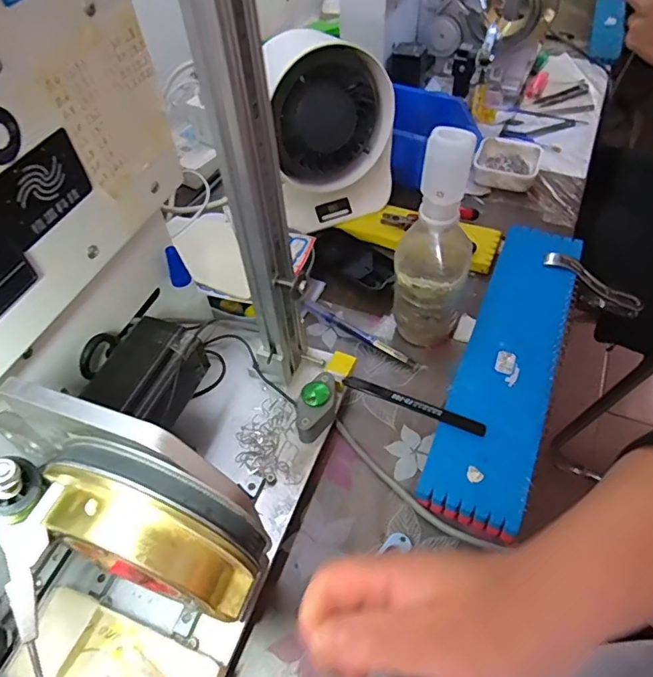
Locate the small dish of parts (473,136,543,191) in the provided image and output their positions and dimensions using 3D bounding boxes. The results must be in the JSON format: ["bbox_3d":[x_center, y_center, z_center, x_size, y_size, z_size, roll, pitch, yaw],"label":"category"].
[{"bbox_3d":[0.235,-0.227,0.666,0.078,0.029,0.084,19,54,17],"label":"small dish of parts"}]

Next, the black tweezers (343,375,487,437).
[{"bbox_3d":[0.075,0.057,0.443,0.125,0.009,0.013,18,54,16],"label":"black tweezers"}]

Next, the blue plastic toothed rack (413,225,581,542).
[{"bbox_3d":[0.176,0.012,0.489,0.078,0.027,0.345,18,54,16],"label":"blue plastic toothed rack"}]

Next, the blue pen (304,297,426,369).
[{"bbox_3d":[0.033,-0.007,0.521,0.139,0.013,0.013,29,58,23],"label":"blue pen"}]

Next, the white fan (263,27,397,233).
[{"bbox_3d":[0.001,-0.230,0.575,0.157,0.186,0.080,-25,54,-17],"label":"white fan"}]

